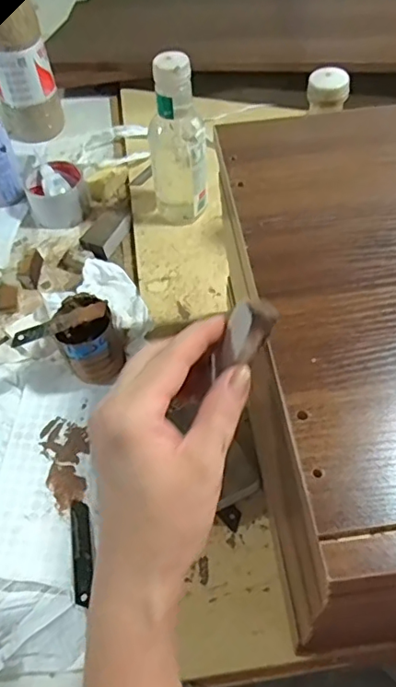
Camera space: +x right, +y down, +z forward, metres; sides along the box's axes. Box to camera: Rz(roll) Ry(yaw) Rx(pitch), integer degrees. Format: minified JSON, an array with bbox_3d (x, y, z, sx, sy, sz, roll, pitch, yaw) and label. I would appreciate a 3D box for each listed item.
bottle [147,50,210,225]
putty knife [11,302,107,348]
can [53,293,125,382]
[{"bbox_3d":[-0.024,-0.242,0.661,0.070,0.200,0.066,-9,54,-2],"label":"bottle"},{"bbox_3d":[-0.141,-0.019,0.554,0.099,0.007,0.018,-23,56,-12],"label":"putty knife"},{"bbox_3d":[-0.117,-0.009,0.582,0.065,0.060,0.073,-18,55,-9],"label":"can"}]

